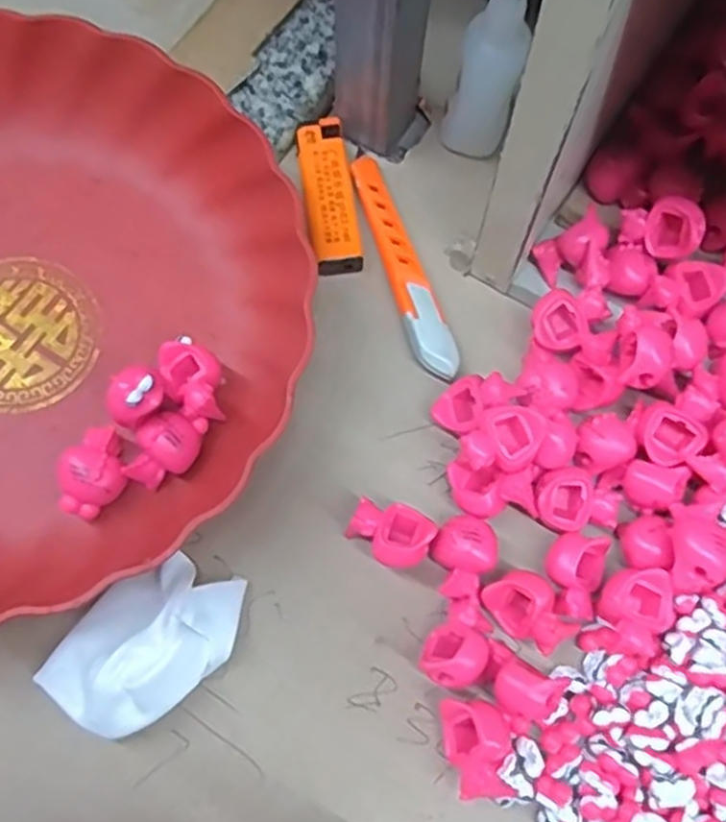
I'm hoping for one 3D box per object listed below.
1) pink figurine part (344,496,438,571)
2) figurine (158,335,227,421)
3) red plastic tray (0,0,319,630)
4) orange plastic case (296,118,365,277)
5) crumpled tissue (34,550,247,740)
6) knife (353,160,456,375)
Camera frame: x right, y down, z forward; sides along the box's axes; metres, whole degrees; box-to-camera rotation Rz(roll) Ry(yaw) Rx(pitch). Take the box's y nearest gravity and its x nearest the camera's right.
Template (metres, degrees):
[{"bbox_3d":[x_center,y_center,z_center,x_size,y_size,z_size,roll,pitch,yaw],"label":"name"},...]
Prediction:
[{"bbox_3d":[0.011,0.049,0.307,0.032,0.021,0.025,32,73,10],"label":"pink figurine part"},{"bbox_3d":[-0.072,-0.013,0.323,0.024,0.018,0.036,-17,72,-6],"label":"figurine"},{"bbox_3d":[-0.148,-0.043,0.312,0.245,0.058,0.239,-29,74,-10],"label":"red plastic tray"},{"bbox_3d":[-0.017,-0.104,0.364,0.024,0.010,0.081,-8,71,-4],"label":"orange plastic case"},{"bbox_3d":[-0.082,0.087,0.288,0.074,0.024,0.049,-43,77,-14],"label":"crumpled tissue"},{"bbox_3d":[0.018,-0.069,0.353,0.017,0.015,0.121,-15,72,-6],"label":"knife"}]

